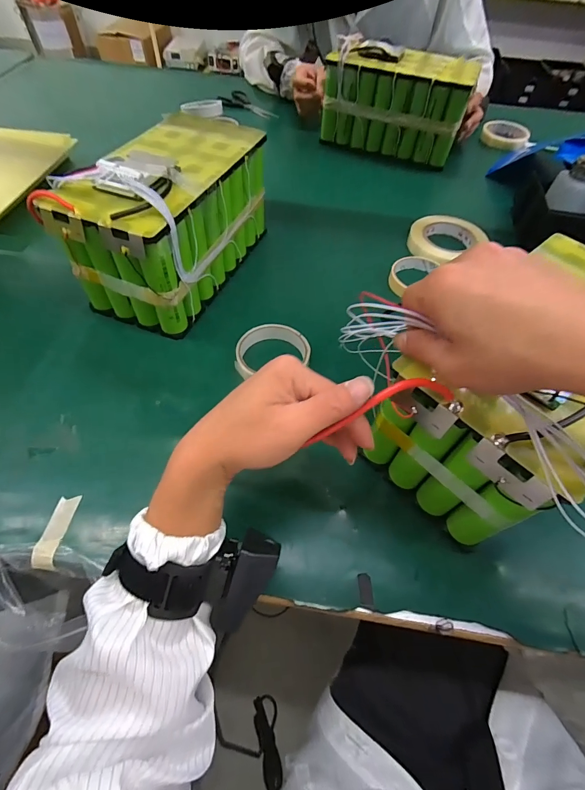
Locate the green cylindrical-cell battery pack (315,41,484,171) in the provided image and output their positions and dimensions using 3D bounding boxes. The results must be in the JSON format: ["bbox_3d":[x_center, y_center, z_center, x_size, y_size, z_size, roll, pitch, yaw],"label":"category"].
[{"bbox_3d":[0.205,-0.575,0.719,0.280,0.153,0.099,22,57,12],"label":"green cylindrical-cell battery pack"}]

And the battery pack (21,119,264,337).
[{"bbox_3d":[-0.150,-0.228,0.480,0.135,0.171,0.271,19,57,10],"label":"battery pack"}]

